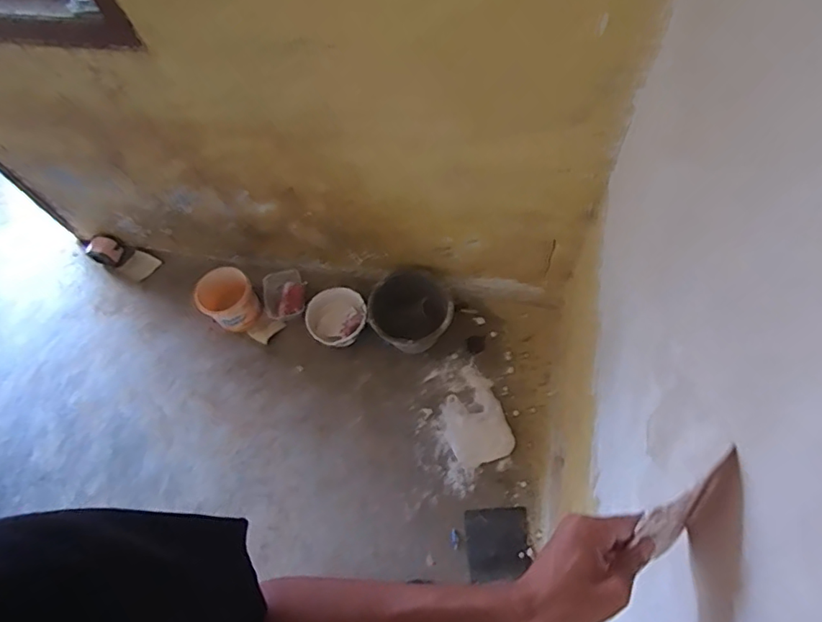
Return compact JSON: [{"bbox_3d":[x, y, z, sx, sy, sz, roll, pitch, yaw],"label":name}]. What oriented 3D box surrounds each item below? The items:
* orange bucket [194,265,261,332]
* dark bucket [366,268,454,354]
[{"bbox_3d":[-0.575,-0.029,1.683,0.160,0.179,0.147,-1,62,2],"label":"orange bucket"},{"bbox_3d":[0.005,0.019,1.613,0.232,0.178,0.219,-1,62,2],"label":"dark bucket"}]

